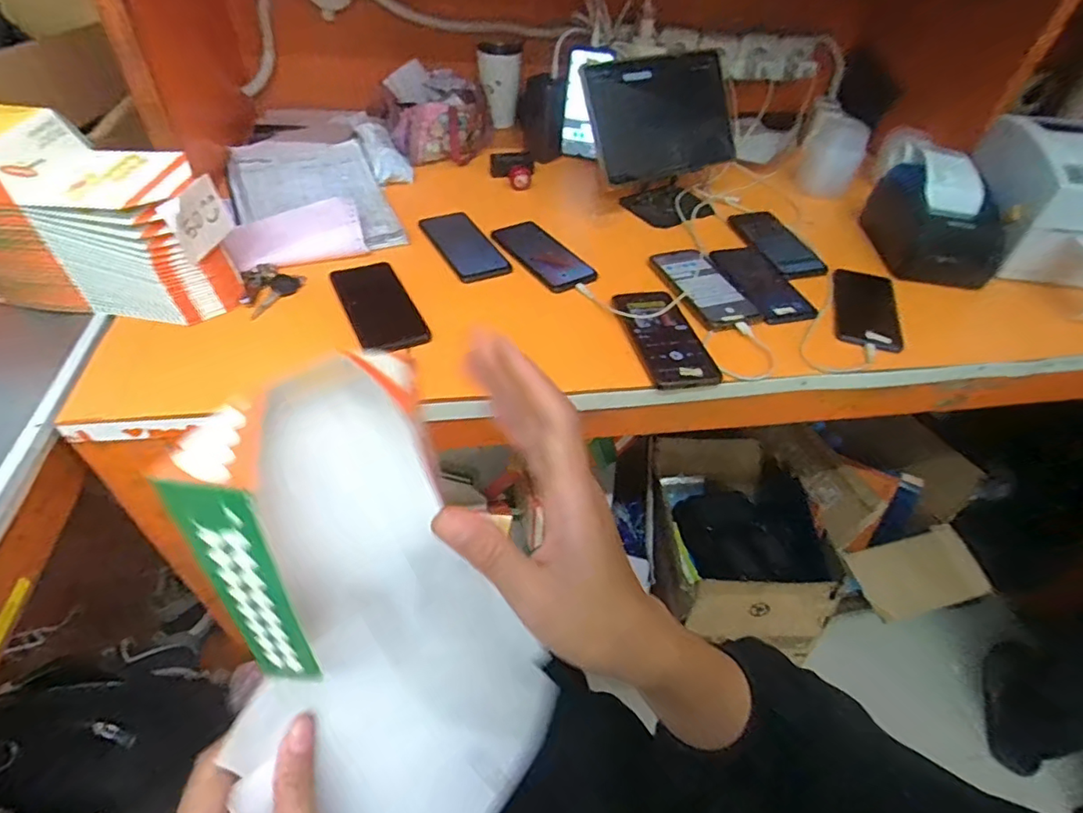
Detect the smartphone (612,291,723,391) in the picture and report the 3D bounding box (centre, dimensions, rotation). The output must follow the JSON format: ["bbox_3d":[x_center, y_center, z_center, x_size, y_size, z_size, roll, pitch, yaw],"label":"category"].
[{"bbox_3d":[0.143,-0.086,0.653,0.084,0.014,0.178,-9,47,-13],"label":"smartphone"}]

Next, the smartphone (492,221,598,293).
[{"bbox_3d":[0.003,-0.209,0.765,0.078,0.016,0.174,-22,51,-24],"label":"smartphone"}]

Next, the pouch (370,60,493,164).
[{"bbox_3d":[-0.178,-0.501,0.959,0.164,0.114,0.160,4,46,-1],"label":"pouch"}]

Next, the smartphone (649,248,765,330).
[{"bbox_3d":[0.212,-0.159,0.729,0.082,0.015,0.178,-17,48,-4],"label":"smartphone"}]

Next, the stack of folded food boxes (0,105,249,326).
[{"bbox_3d":[-0.514,-0.199,0.582,0.341,0.175,0.100,5,46,1],"label":"stack of folded food boxes"}]

